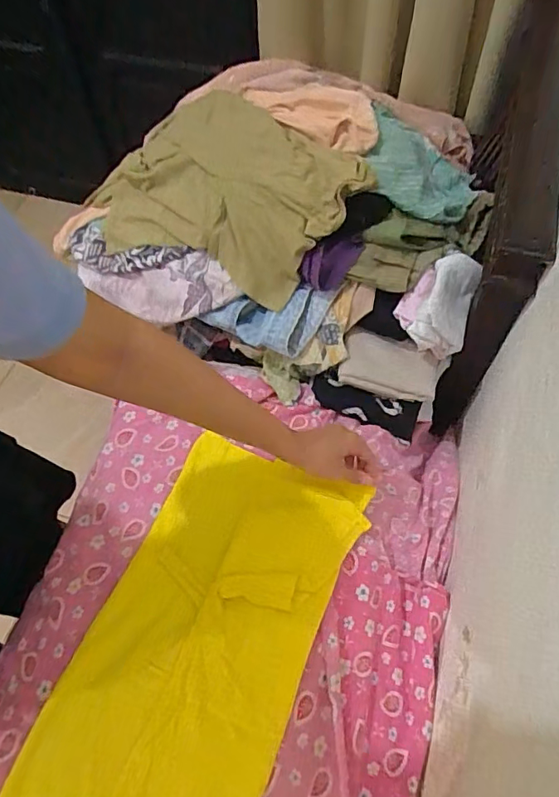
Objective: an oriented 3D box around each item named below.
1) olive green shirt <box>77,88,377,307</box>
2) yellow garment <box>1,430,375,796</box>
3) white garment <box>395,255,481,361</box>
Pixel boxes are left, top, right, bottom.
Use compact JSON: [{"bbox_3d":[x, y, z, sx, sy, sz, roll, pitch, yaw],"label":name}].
[{"bbox_3d":[-0.106,-0.331,0.792,0.451,0.132,0.290,38,67,22],"label":"olive green shirt"},{"bbox_3d":[-0.103,0.292,0.512,0.228,0.032,0.522,20,63,14],"label":"yellow garment"},{"bbox_3d":[0.221,-0.132,0.721,0.097,0.088,0.125,19,61,14],"label":"white garment"}]

